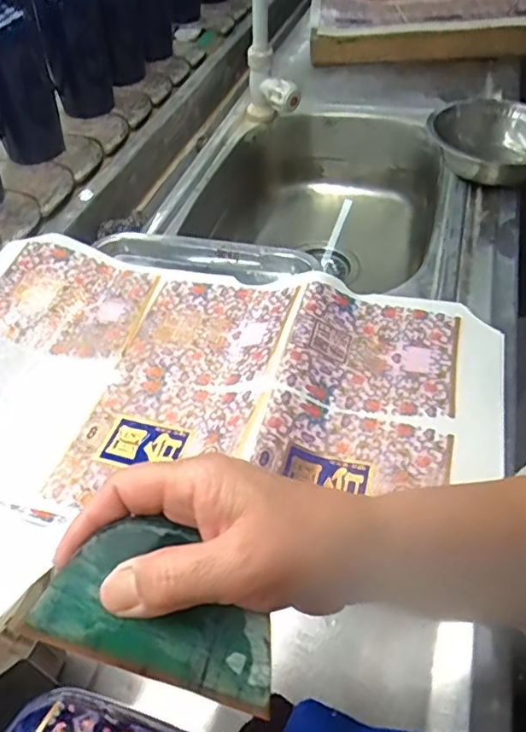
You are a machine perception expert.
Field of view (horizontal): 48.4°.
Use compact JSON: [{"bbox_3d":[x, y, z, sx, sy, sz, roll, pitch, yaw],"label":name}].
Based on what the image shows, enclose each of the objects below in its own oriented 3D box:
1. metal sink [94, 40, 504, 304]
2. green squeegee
[{"bbox_3d":[0.071,-0.181,0.787,0.372,0.215,0.439,14,49,14],"label":"metal sink"},{"bbox_3d":[-0.038,0.094,0.236,0.095,0.004,0.056,18,61,4],"label":"green squeegee"}]

